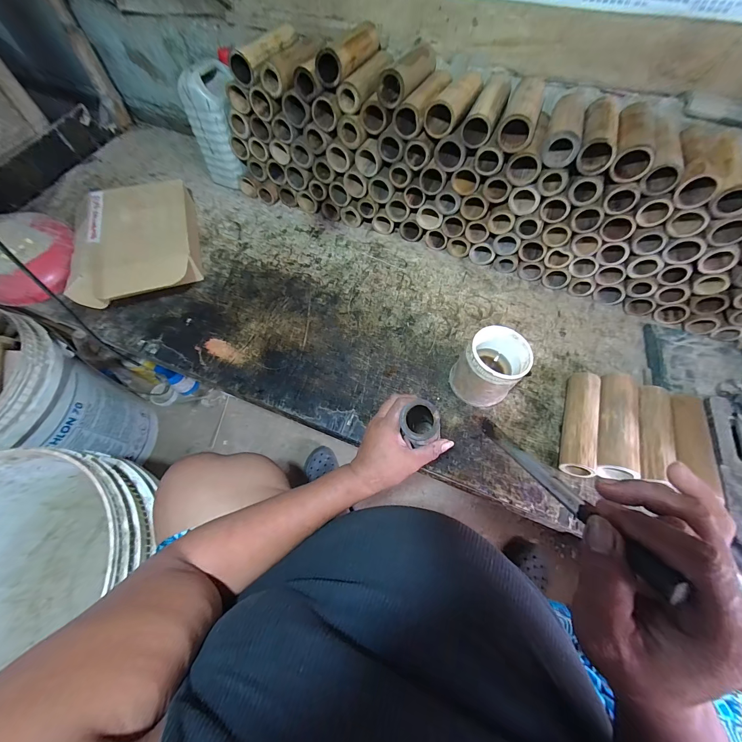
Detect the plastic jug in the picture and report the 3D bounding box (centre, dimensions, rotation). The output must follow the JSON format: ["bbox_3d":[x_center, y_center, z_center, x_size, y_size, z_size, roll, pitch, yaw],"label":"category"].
[{"bbox_3d":[-0.369,-0.585,0.770,0.115,0.235,0.124,-8,62,-5],"label":"plastic jug"}]

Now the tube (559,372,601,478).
[{"bbox_3d":[0.355,0.089,0.542,0.049,0.058,0.182,20,63,10],"label":"tube"}]

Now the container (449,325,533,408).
[{"bbox_3d":[0.205,-0.001,0.553,0.096,0.119,0.105,1,63,-2],"label":"container"}]

